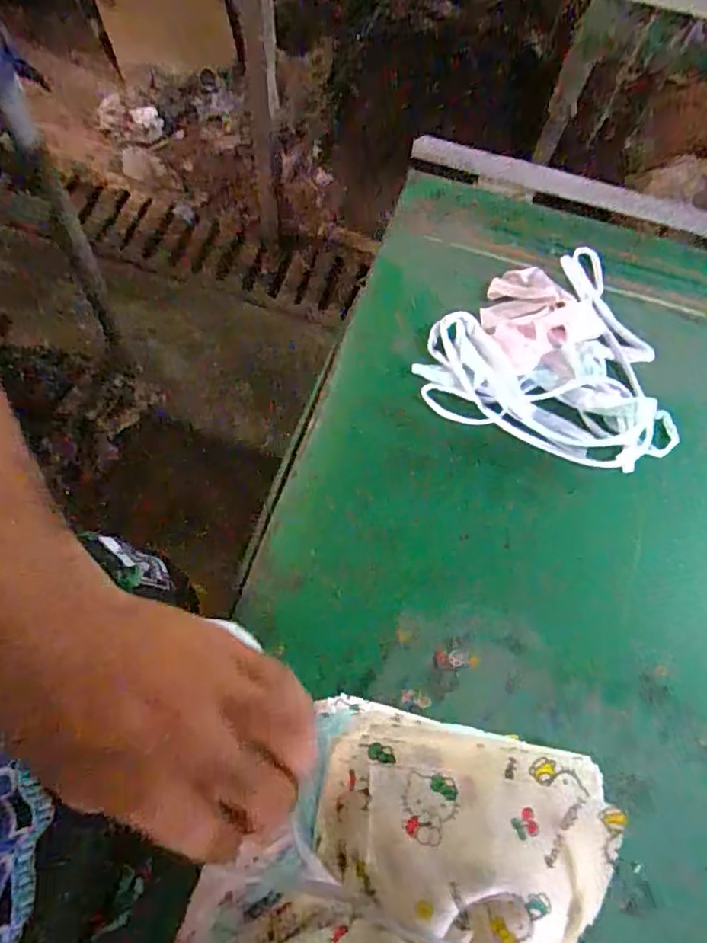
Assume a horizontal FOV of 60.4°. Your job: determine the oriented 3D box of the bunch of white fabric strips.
[{"bbox_3d":[0.252,-0.154,0.744,0.288,0.034,0.271,21,69,9],"label":"bunch of white fabric strips"}]

